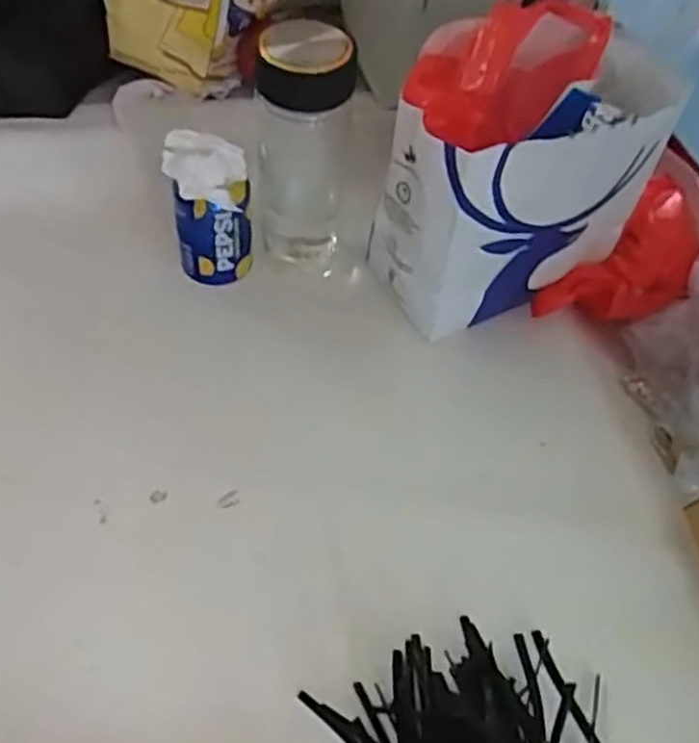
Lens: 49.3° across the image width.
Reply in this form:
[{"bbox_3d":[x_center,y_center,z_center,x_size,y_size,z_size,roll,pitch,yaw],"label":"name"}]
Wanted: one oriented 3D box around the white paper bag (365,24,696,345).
[{"bbox_3d":[0.146,-0.145,0.652,0.230,0.202,0.102,-15,57,-16],"label":"white paper bag"}]

